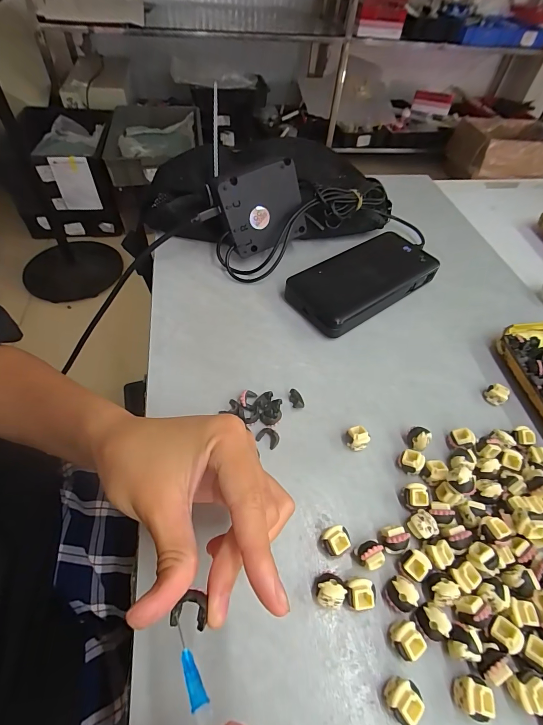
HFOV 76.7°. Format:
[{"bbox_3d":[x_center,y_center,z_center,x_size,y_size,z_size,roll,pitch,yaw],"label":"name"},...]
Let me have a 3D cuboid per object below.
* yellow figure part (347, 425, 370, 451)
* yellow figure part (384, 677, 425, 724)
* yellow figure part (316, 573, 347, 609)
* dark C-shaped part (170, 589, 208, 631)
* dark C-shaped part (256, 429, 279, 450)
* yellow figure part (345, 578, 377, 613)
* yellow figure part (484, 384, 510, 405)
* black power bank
[{"bbox_3d":[0.062,0.055,0.248,0.015,0.014,0.012,32,56,18],"label":"yellow figure part"},{"bbox_3d":[0.064,0.164,0.166,0.016,0.013,0.016,-4,48,5],"label":"yellow figure part"},{"bbox_3d":[0.032,0.128,0.192,0.016,0.014,0.016,4,52,-2],"label":"yellow figure part"},{"bbox_3d":[-0.034,0.101,0.140,0.014,0.007,0.013,2,52,-3],"label":"dark C-shaped part"},{"bbox_3d":[-0.002,0.054,0.249,0.016,0.006,0.011,29,55,17],"label":"dark C-shaped part"},{"bbox_3d":[0.049,0.130,0.192,0.015,0.014,0.015,-1,52,-6],"label":"yellow figure part"},{"bbox_3d":[0.184,0.026,0.280,0.012,0.015,0.015,-27,59,-23],"label":"yellow figure part"},{"bbox_3d":[0.093,-0.082,0.348,0.157,0.027,0.073,-29,60,-25],"label":"black power bank"}]

